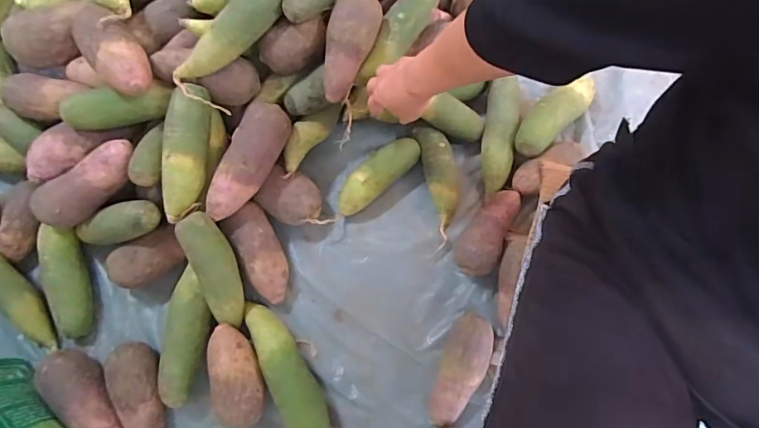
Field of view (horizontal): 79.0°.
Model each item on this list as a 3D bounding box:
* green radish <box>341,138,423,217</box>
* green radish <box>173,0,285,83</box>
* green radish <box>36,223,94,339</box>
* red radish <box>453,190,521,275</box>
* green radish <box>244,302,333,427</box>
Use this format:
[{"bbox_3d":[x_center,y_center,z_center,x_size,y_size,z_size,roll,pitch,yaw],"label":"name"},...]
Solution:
[{"bbox_3d":[-0.004,-0.060,0.720,0.158,0.054,0.056,-38,77,-10],"label":"green radish"},{"bbox_3d":[-0.189,-0.256,0.607,0.063,0.048,0.219,43,90,11],"label":"green radish"},{"bbox_3d":[-0.458,0.099,0.675,0.059,0.060,0.158,-18,74,-5],"label":"green radish"},{"bbox_3d":[0.162,0.024,0.686,0.065,0.072,0.149,33,76,9],"label":"red radish"},{"bbox_3d":[-0.126,0.221,0.631,0.061,0.060,0.222,-29,76,-8],"label":"green radish"}]

